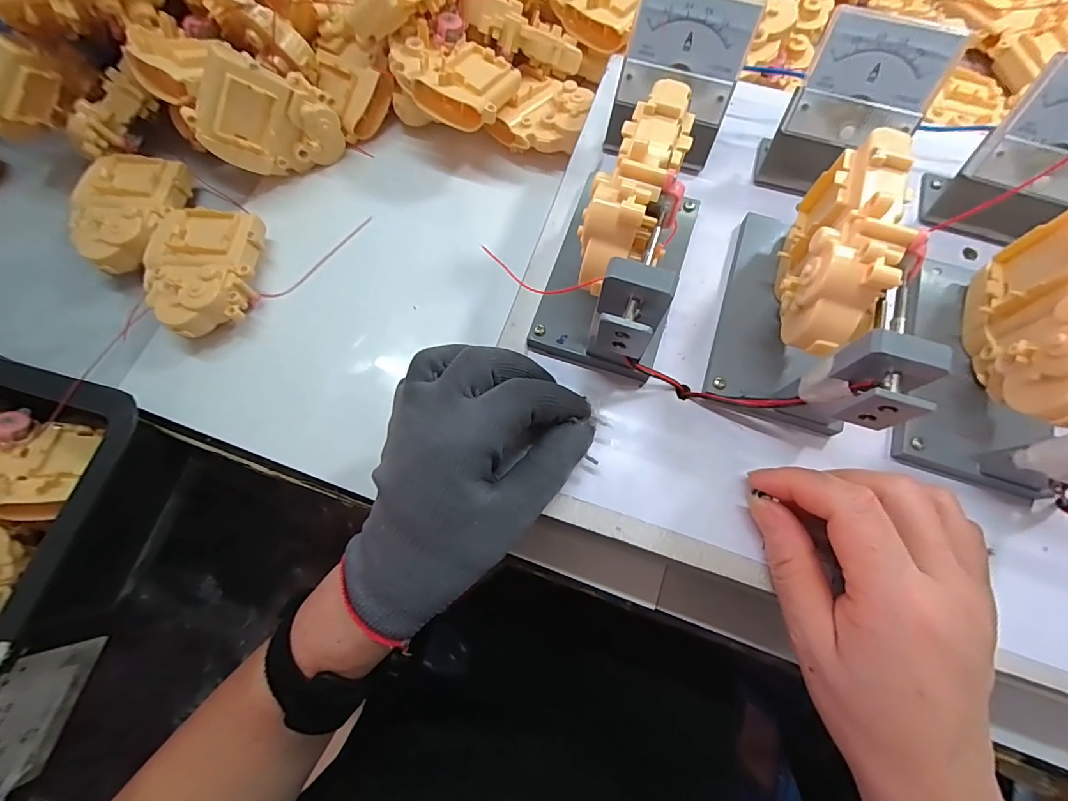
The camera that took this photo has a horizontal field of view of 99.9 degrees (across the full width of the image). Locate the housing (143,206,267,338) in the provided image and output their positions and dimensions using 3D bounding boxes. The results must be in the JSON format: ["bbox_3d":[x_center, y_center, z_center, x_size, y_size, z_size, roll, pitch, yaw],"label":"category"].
[{"bbox_3d":[-0.238,-0.090,0.325,0.070,0.042,0.098,-1,72,1],"label":"housing"}]

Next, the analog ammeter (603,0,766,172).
[{"bbox_3d":[0.081,-0.178,0.258,0.064,0.075,0.040,16,73,6],"label":"analog ammeter"}]

